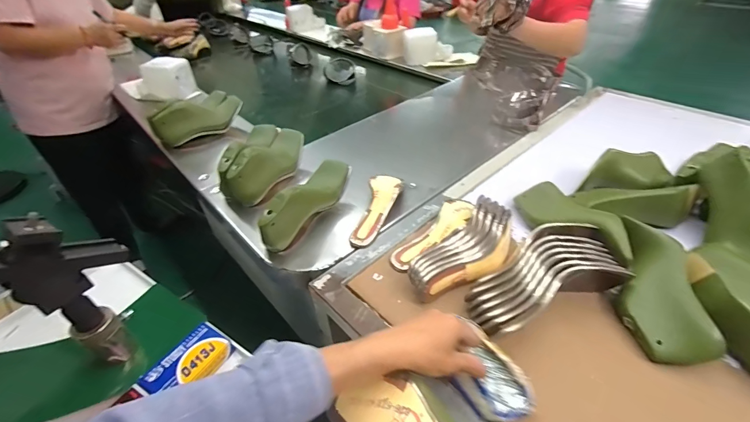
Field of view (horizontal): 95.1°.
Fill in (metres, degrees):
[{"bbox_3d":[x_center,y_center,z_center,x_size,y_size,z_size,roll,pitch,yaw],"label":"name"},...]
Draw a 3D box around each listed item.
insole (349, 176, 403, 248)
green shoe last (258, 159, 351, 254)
[{"bbox_3d":[0.011,-0.012,0.688,0.069,0.043,0.209,7,40,13],"label":"insole"},{"bbox_3d":[-0.130,-0.014,0.676,0.063,0.113,0.236,15,43,21],"label":"green shoe last"}]

